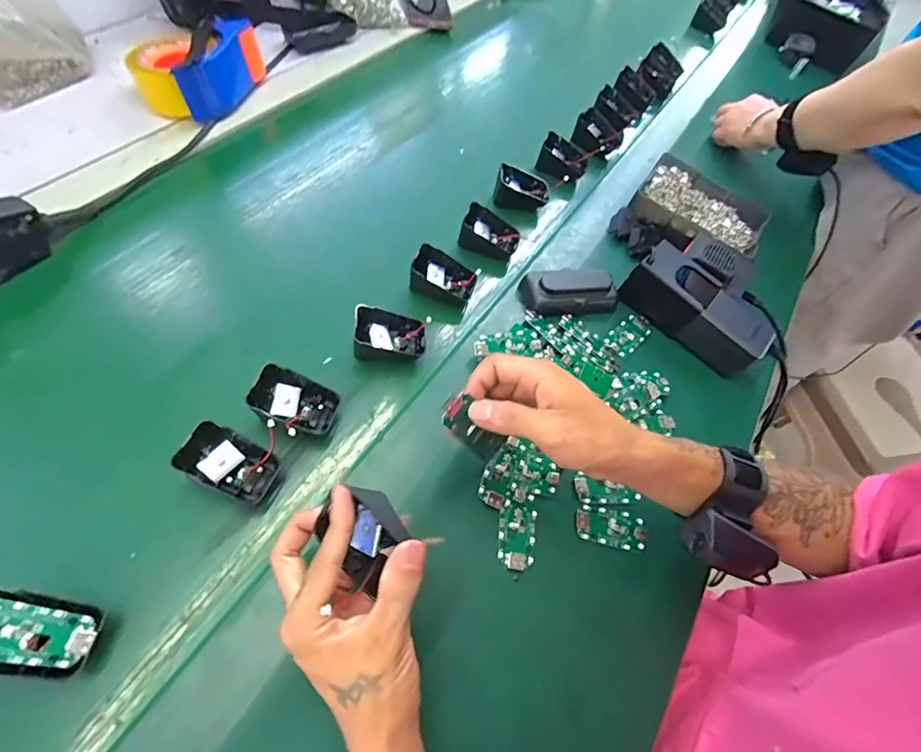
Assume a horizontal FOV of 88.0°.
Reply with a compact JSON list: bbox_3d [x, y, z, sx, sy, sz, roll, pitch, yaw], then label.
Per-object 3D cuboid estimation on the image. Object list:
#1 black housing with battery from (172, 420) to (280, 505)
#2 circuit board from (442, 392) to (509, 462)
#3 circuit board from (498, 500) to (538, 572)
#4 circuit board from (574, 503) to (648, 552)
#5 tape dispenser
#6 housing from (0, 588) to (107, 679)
[{"bbox_3d":[-0.180,0.069,0.369,0.069,0.024,0.043,36,62,-20],"label":"black housing with battery"},{"bbox_3d":[0.008,0.036,0.343,0.025,0.009,0.059,-49,118,-7],"label":"circuit board"},{"bbox_3d":[0.046,0.132,0.392,0.030,0.012,0.051,12,62,3],"label":"circuit board"},{"bbox_3d":[0.130,0.130,0.411,0.060,0.007,0.031,8,62,0],"label":"circuit board"},{"bbox_3d":[-0.330,-0.385,0.596,0.101,0.057,0.146,27,64,10],"label":"tape dispenser"},{"bbox_3d":[-0.264,0.159,0.293,0.069,0.009,0.042,23,57,-16],"label":"housing"}]

